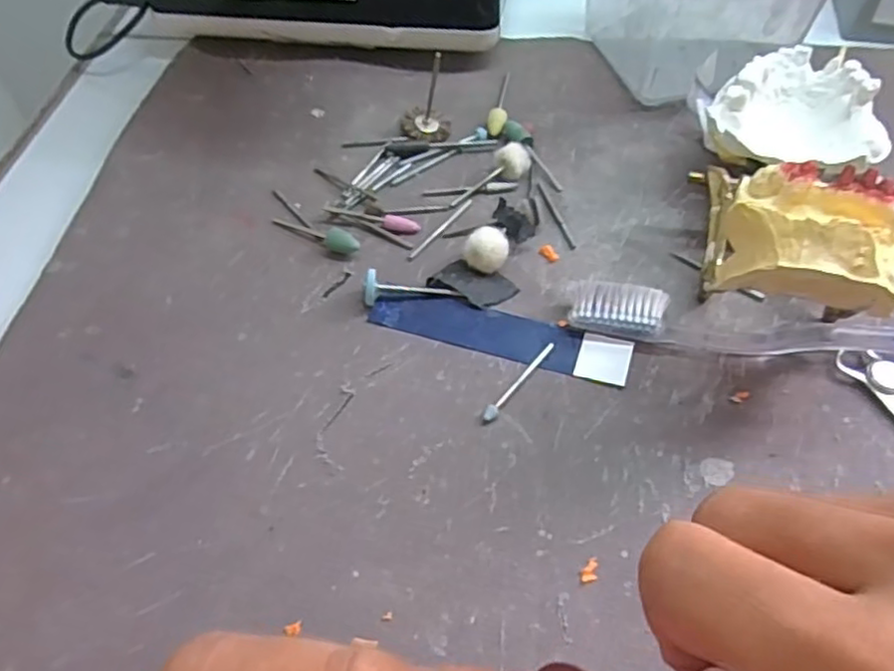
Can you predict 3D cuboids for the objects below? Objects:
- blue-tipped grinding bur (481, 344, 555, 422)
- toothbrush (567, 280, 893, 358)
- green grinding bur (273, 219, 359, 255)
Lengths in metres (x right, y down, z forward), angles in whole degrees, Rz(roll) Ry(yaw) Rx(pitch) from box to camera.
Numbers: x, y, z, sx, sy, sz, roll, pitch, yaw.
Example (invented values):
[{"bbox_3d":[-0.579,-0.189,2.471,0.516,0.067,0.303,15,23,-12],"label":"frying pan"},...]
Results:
[{"bbox_3d":[0.027,0.017,0.249,0.004,0.004,0.042,31,61,22],"label":"blue-tipped grinding bur"},{"bbox_3d":[0.142,0.001,0.251,0.188,0.014,0.017,8,55,8],"label":"toothbrush"},{"bbox_3d":[-0.059,-0.046,0.294,0.045,0.009,0.008,25,59,18],"label":"green grinding bur"}]

